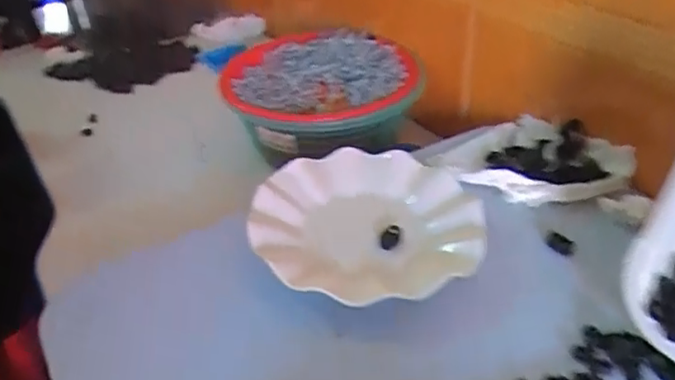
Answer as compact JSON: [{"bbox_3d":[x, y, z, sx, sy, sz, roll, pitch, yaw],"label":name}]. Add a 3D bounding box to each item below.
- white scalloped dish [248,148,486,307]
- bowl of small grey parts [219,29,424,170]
[{"bbox_3d":[0.022,0.030,0.493,0.175,0.028,0.178,-2,35,1],"label":"white scalloped dish"},{"bbox_3d":[-0.026,-0.127,0.748,0.235,0.074,0.238,-2,35,1],"label":"bowl of small grey parts"}]

